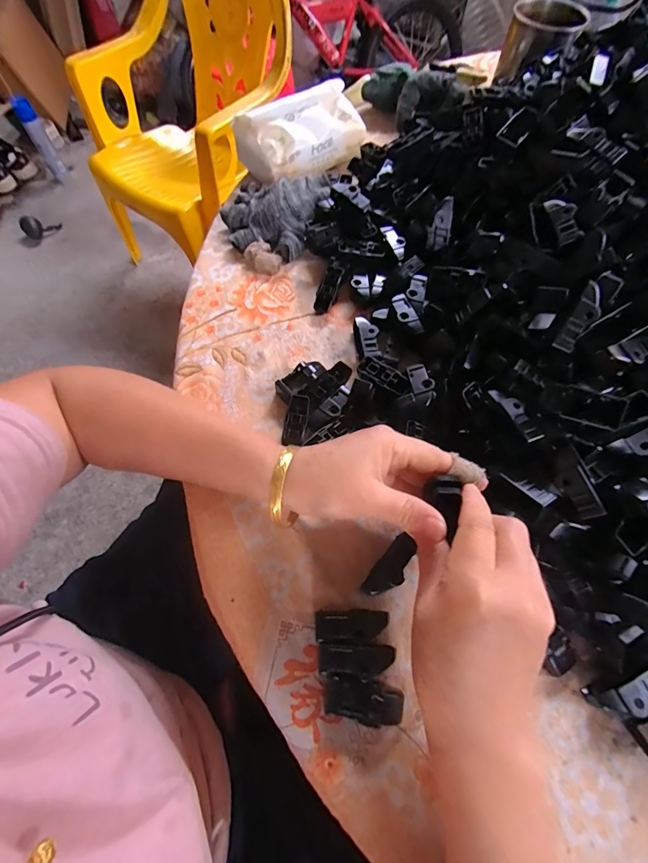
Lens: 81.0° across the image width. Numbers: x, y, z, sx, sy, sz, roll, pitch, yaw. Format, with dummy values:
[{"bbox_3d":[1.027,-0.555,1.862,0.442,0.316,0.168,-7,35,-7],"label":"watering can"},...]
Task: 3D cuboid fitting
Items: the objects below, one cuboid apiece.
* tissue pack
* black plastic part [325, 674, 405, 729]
[{"bbox_3d":[-0.029,-0.369,0.466,0.154,0.056,0.086,-32,67,-14],"label":"tissue pack"},{"bbox_3d":[0.026,0.169,0.237,0.049,0.012,0.023,11,64,6],"label":"black plastic part"}]

